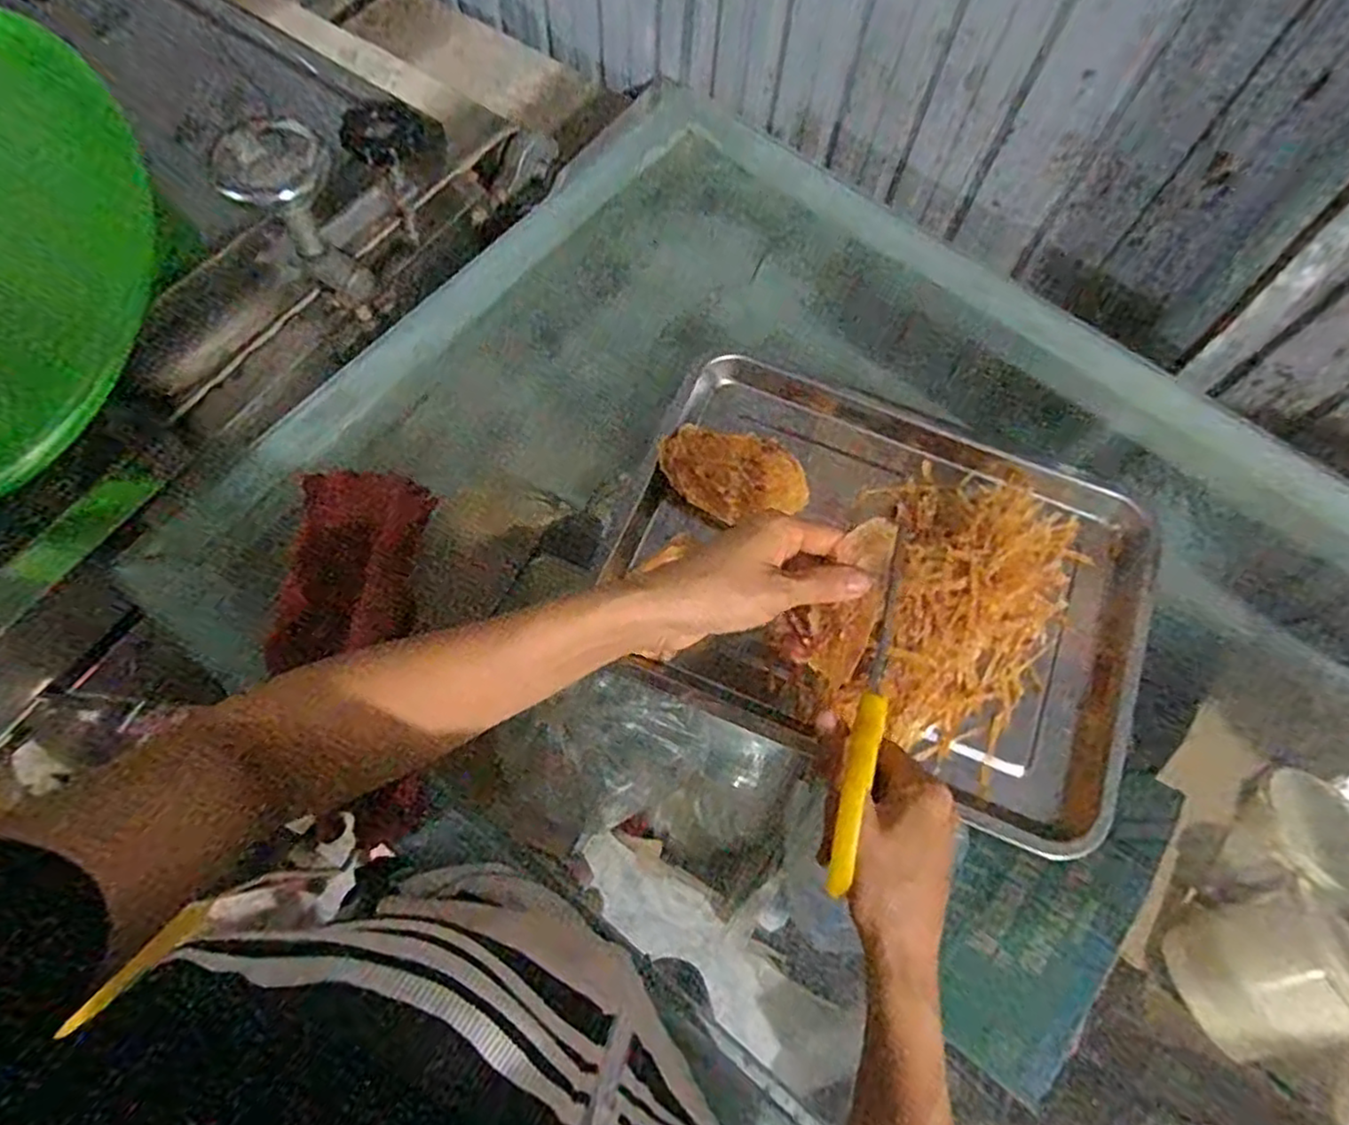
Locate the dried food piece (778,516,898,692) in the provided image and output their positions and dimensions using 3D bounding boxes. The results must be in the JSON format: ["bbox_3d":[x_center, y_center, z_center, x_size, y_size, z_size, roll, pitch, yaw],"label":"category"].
[{"bbox_3d":[0.098,0.020,0.415,0.046,0.019,0.095,27,95,10],"label":"dried food piece"}]

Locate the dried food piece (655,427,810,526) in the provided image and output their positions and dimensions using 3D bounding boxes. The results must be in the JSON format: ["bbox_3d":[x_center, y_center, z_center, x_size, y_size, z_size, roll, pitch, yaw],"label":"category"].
[{"bbox_3d":[0.046,-0.067,0.552,0.113,0.008,0.070,6,79,2],"label":"dried food piece"}]

